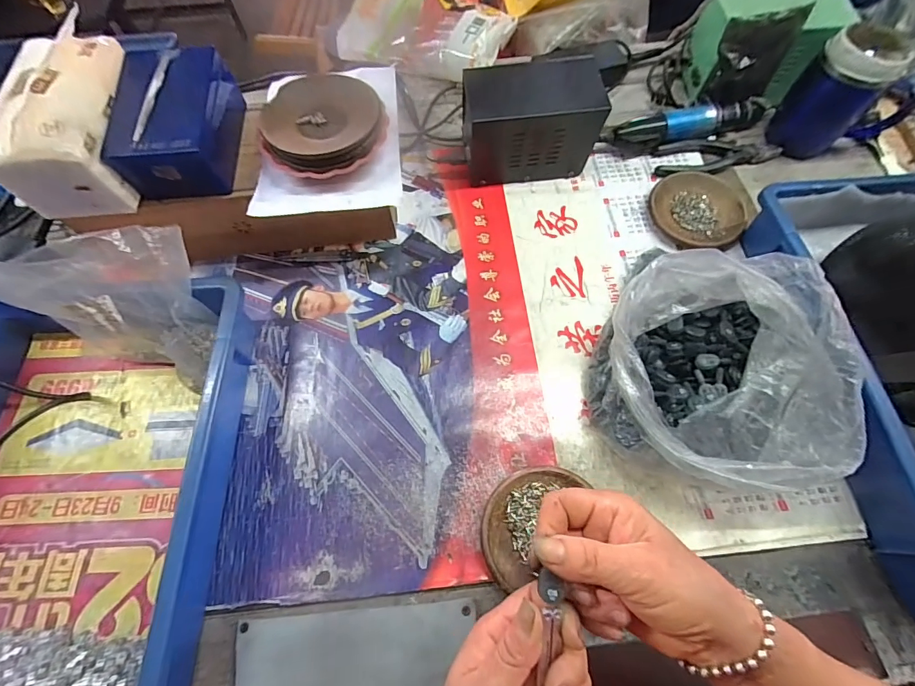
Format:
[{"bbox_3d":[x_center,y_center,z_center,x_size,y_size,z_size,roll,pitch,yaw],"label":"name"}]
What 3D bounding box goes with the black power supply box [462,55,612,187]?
[{"bbox_3d":[0.090,-0.275,0.519,0.161,0.113,0.081,-7,66,-2],"label":"black power supply box"}]

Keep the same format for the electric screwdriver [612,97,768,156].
[{"bbox_3d":[0.313,-0.299,0.560,0.216,0.044,0.049,-13,67,-5],"label":"electric screwdriver"}]

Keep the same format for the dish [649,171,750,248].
[{"bbox_3d":[0.304,-0.169,0.519,0.114,0.018,0.113,0,66,1],"label":"dish"}]

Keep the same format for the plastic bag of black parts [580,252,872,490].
[{"bbox_3d":[0.238,0.023,0.378,0.192,0.125,0.197,7,66,4],"label":"plastic bag of black parts"}]

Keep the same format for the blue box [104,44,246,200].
[{"bbox_3d":[-0.285,-0.224,0.419,0.095,0.073,0.142,-5,67,-1],"label":"blue box"}]

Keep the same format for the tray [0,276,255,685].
[{"bbox_3d":[-0.351,0.158,0.357,0.282,0.084,0.413,-3,66,0],"label":"tray"}]

